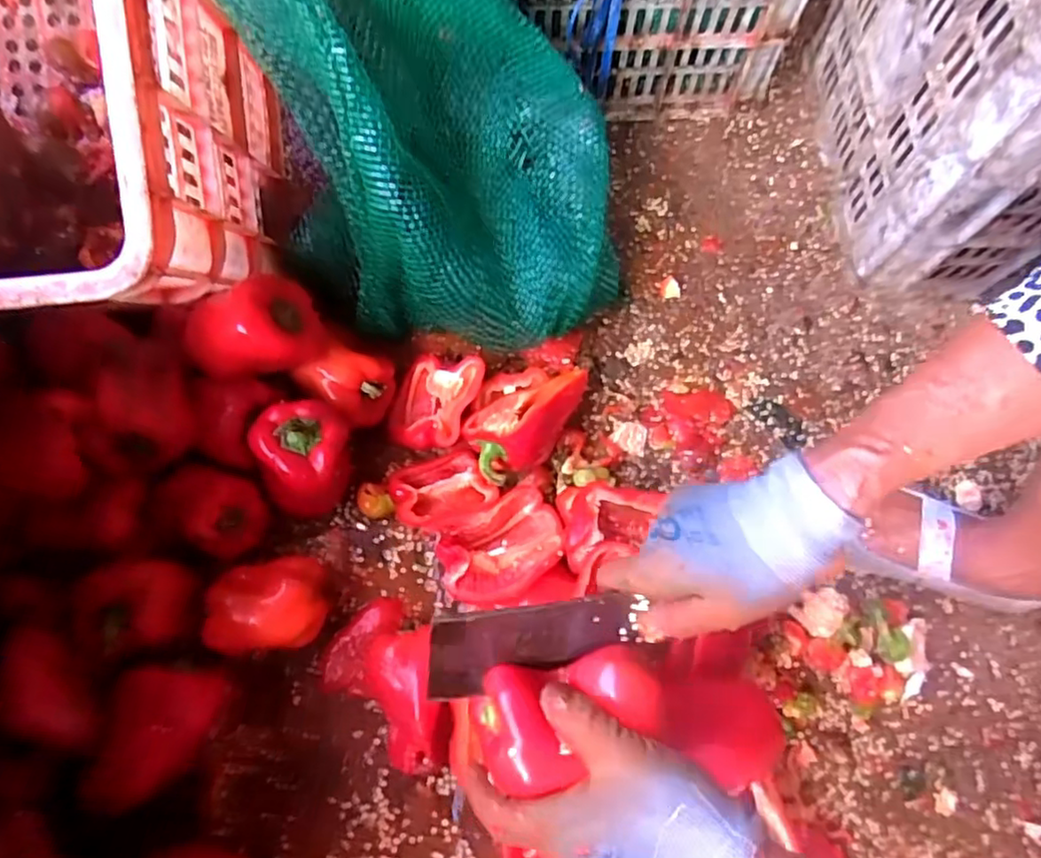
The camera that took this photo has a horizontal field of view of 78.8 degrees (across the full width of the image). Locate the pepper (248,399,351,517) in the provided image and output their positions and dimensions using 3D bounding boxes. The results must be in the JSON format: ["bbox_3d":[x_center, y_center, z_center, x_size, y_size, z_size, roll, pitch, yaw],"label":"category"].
[{"bbox_3d":[-0.180,0.032,0.534,0.077,0.093,0.098,-4,73,-3],"label":"pepper"}]

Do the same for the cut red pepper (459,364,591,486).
[{"bbox_3d":[0.003,-0.013,0.578,0.072,0.069,0.136,36,73,10],"label":"cut red pepper"}]

